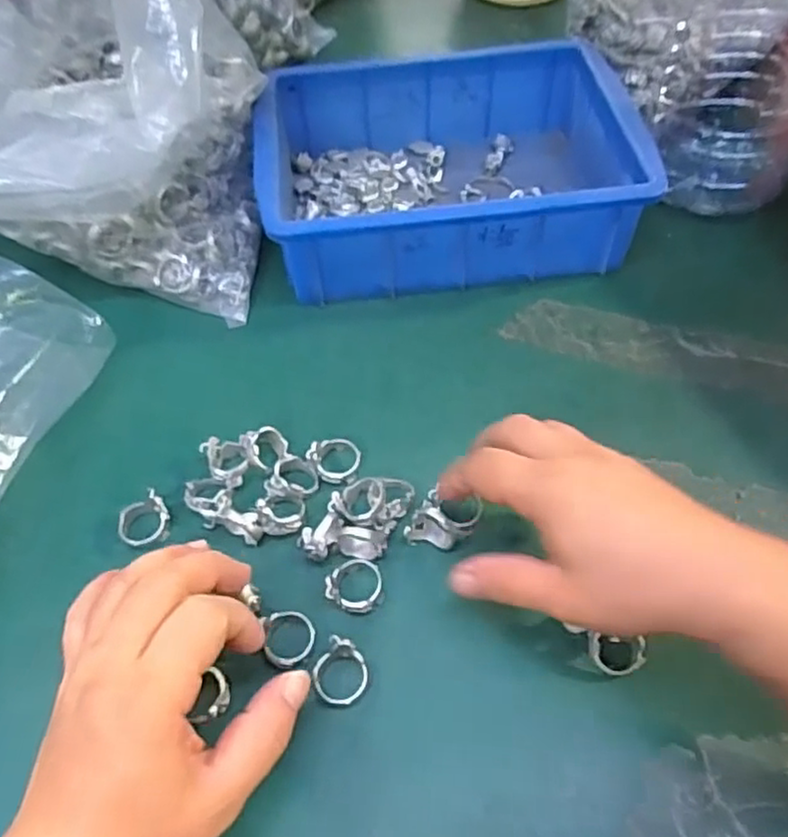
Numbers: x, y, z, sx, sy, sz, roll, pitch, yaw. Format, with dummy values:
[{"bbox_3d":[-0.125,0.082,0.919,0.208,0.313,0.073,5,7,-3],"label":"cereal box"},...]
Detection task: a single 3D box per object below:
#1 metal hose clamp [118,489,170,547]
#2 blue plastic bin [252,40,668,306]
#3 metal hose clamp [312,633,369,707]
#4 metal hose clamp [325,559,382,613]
[{"bbox_3d":[-0.131,0.053,0.356,0.026,0.018,0.023,-28,60,-16],"label":"metal hose clamp"},{"bbox_3d":[0.033,-0.173,0.468,0.242,0.068,0.173,-6,57,-3],"label":"blue plastic bin"},{"bbox_3d":[-0.024,0.116,0.310,0.024,0.017,0.026,-1,56,1],"label":"metal hose clamp"},{"bbox_3d":[-0.019,0.081,0.334,0.025,0.015,0.026,-1,56,1],"label":"metal hose clamp"}]

